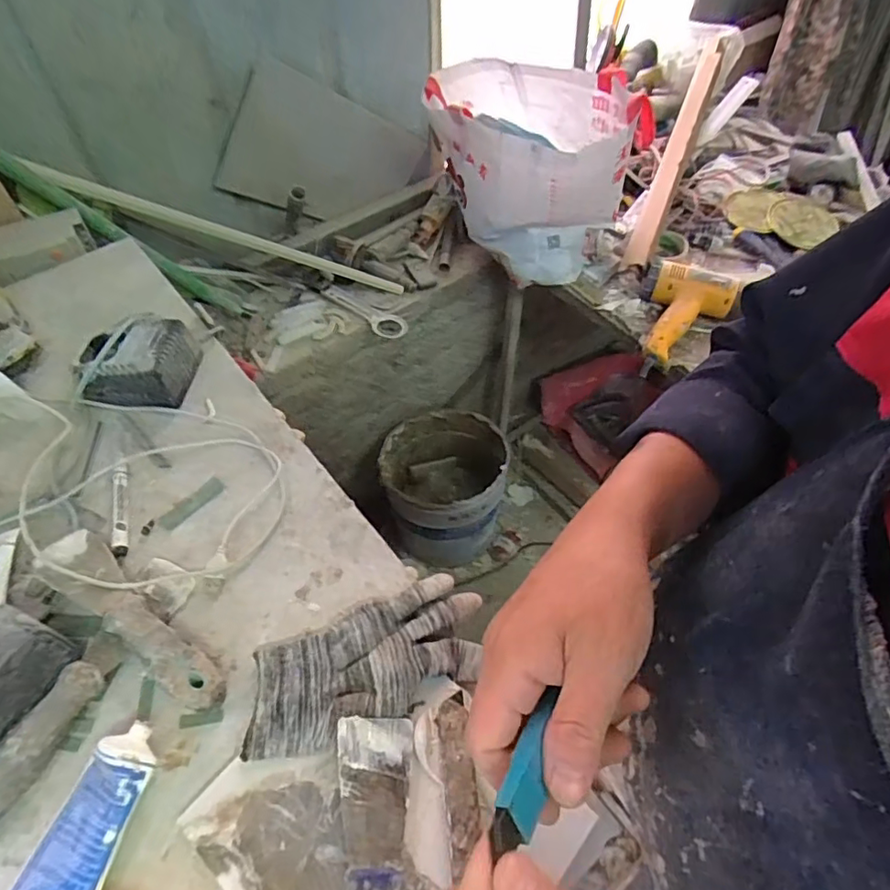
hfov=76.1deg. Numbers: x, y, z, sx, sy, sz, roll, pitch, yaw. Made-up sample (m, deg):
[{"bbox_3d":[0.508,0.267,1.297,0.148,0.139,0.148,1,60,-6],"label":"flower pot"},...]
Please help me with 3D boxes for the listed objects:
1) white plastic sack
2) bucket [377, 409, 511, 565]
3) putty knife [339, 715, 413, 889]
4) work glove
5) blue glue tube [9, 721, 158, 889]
[{"bbox_3d":[0.155,-0.474,1.017,0.281,0.314,0.304,-22,57,-15],"label":"white plastic sack"},{"bbox_3d":[-0.005,0.108,1.456,0.286,0.300,0.302,0,54,0],"label":"bucket"},{"bbox_3d":[-0.038,0.252,0.308,0.040,0.018,0.191,-3,54,-2],"label":"putty knife"},{"bbox_3d":[-0.052,0.151,0.396,0.165,0.031,0.081,-19,56,-13],"label":"work glove"},{"bbox_3d":[-0.217,0.236,0.333,0.057,0.039,0.130,13,55,9],"label":"blue glue tube"}]

